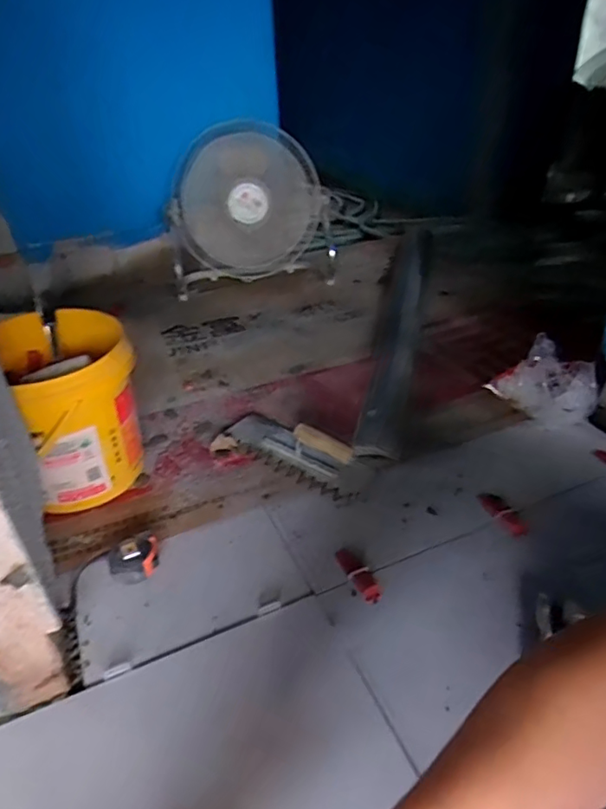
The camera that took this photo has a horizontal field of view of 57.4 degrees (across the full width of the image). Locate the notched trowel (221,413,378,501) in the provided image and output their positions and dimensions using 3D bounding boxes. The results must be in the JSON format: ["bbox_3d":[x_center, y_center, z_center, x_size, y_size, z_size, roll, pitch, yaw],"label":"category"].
[{"bbox_3d":[-0.014,0.057,0.937,0.275,0.078,0.097,22,44,30],"label":"notched trowel"}]

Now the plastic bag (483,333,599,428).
[{"bbox_3d":[0.446,-0.046,1.023,0.101,0.119,0.162,-23,41,-24],"label":"plastic bag"}]

